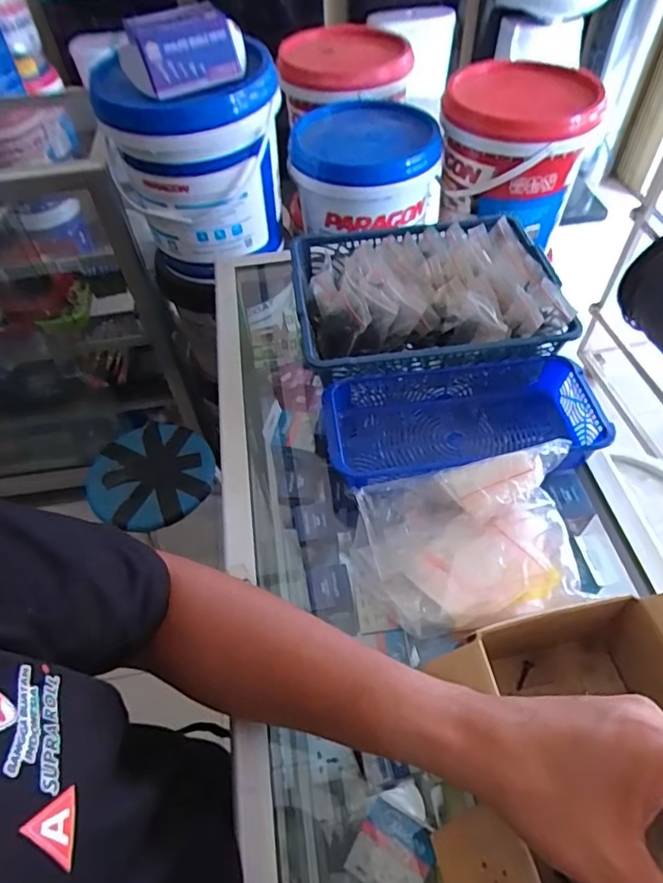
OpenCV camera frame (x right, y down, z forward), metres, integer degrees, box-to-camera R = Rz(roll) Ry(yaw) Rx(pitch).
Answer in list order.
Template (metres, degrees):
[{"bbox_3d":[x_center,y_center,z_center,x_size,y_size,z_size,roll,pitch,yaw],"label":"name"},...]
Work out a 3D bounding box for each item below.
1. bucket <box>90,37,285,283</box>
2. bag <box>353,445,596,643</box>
[{"bbox_3d":[-0.250,-0.500,0.979,0.301,0.313,0.259,-13,53,-7],"label":"bucket"},{"bbox_3d":[0.120,0.086,0.458,0.186,0.061,0.133,-7,52,-3],"label":"bag"}]

